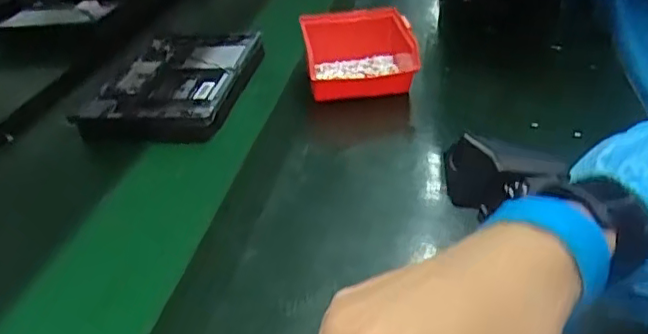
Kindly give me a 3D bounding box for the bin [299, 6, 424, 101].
[{"bbox_3d":[0.040,-0.136,0.728,0.122,0.068,0.161,-5,35,-4],"label":"bin"}]

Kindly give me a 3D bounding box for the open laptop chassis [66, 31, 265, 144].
[{"bbox_3d":[-0.186,-0.116,0.789,0.174,0.029,0.277,0,32,8],"label":"open laptop chassis"}]

